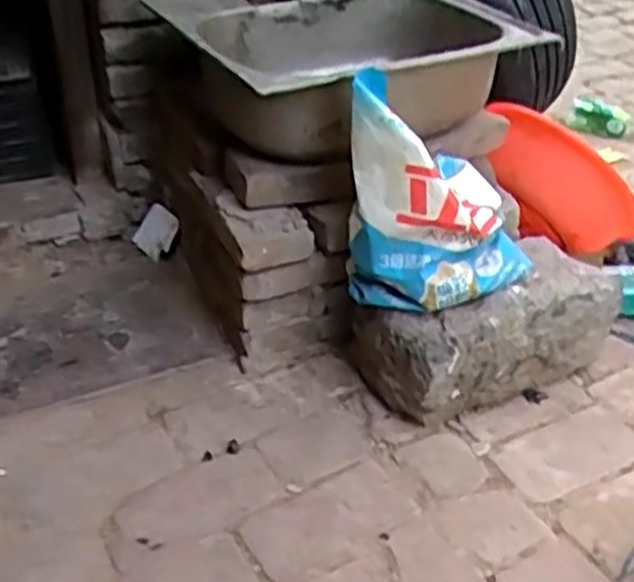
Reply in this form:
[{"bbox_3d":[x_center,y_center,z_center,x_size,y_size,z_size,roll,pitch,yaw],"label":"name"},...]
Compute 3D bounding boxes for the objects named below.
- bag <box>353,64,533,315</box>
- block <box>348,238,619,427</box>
[{"bbox_3d":[0.182,-0.126,1.088,0.254,0.287,0.120,-12,37,-17],"label":"bag"},{"bbox_3d":[0.258,0.060,1.239,0.375,0.183,0.178,-17,39,-23],"label":"block"}]

